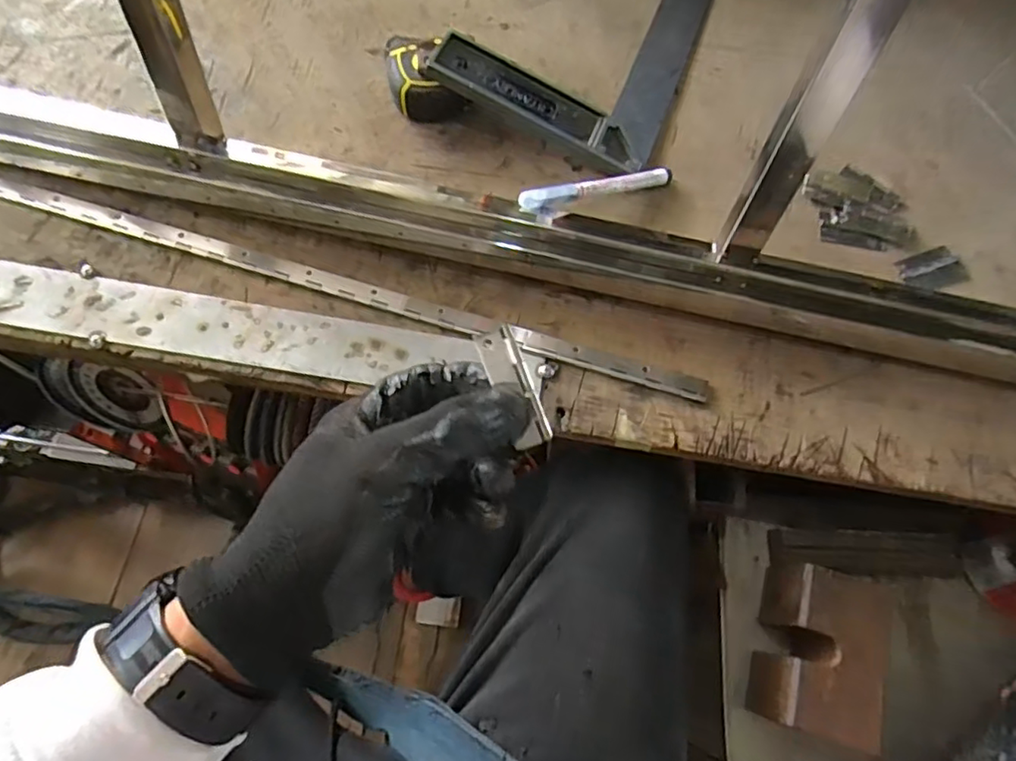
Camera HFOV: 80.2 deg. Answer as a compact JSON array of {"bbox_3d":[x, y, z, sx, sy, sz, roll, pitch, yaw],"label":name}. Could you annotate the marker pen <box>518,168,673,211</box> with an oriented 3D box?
[{"bbox_3d":[0.069,-0.147,0.460,0.135,0.013,0.015,-18,68,-25],"label":"marker pen"}]

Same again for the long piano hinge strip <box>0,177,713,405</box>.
[{"bbox_3d":[-0.230,-0.101,0.443,0.751,0.005,0.018,17,67,4],"label":"long piano hinge strip"}]

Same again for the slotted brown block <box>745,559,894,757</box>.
[{"bbox_3d":[0.223,0.195,0.437,0.067,0.069,0.110,22,67,6],"label":"slotted brown block"}]

